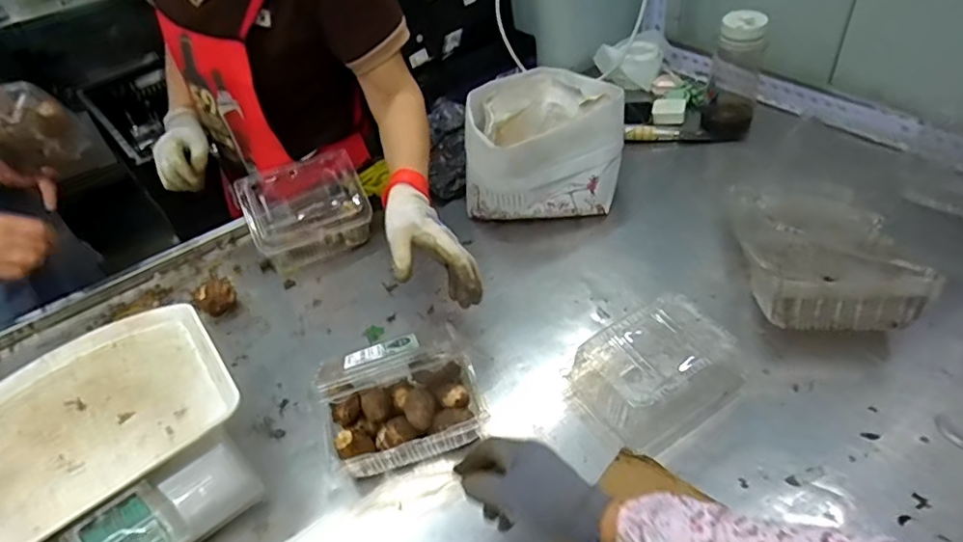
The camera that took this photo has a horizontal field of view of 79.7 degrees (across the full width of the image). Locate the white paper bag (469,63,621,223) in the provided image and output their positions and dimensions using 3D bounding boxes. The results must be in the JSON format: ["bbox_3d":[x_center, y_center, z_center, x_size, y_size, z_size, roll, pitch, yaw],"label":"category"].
[{"bbox_3d":[0.085,-0.202,0.913,0.242,0.157,0.222,-14,43,-6],"label":"white paper bag"}]

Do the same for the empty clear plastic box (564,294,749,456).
[{"bbox_3d":[0.189,0.111,0.633,0.159,0.082,0.122,-30,46,-21],"label":"empty clear plastic box"}]

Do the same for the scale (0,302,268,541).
[{"bbox_3d":[-0.399,0.200,0.606,0.292,0.125,0.253,-33,48,-24],"label":"scale"}]

